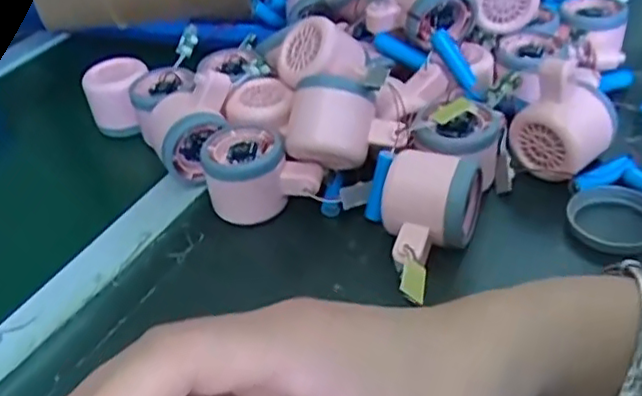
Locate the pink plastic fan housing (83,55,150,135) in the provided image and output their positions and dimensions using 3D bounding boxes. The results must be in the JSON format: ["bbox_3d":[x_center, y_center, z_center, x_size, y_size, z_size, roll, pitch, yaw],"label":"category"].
[{"bbox_3d":[-0.181,-0.086,0.568,0.053,0.061,0.058,0,39,10],"label":"pink plastic fan housing"}]

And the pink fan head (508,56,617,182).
[{"bbox_3d":[0.173,-0.053,0.449,0.059,0.081,0.055,-30,44,-26],"label":"pink fan head"}]

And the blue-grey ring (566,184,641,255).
[{"bbox_3d":[0.192,0.016,0.414,0.058,0.015,0.064,6,40,16],"label":"blue-grey ring"}]

